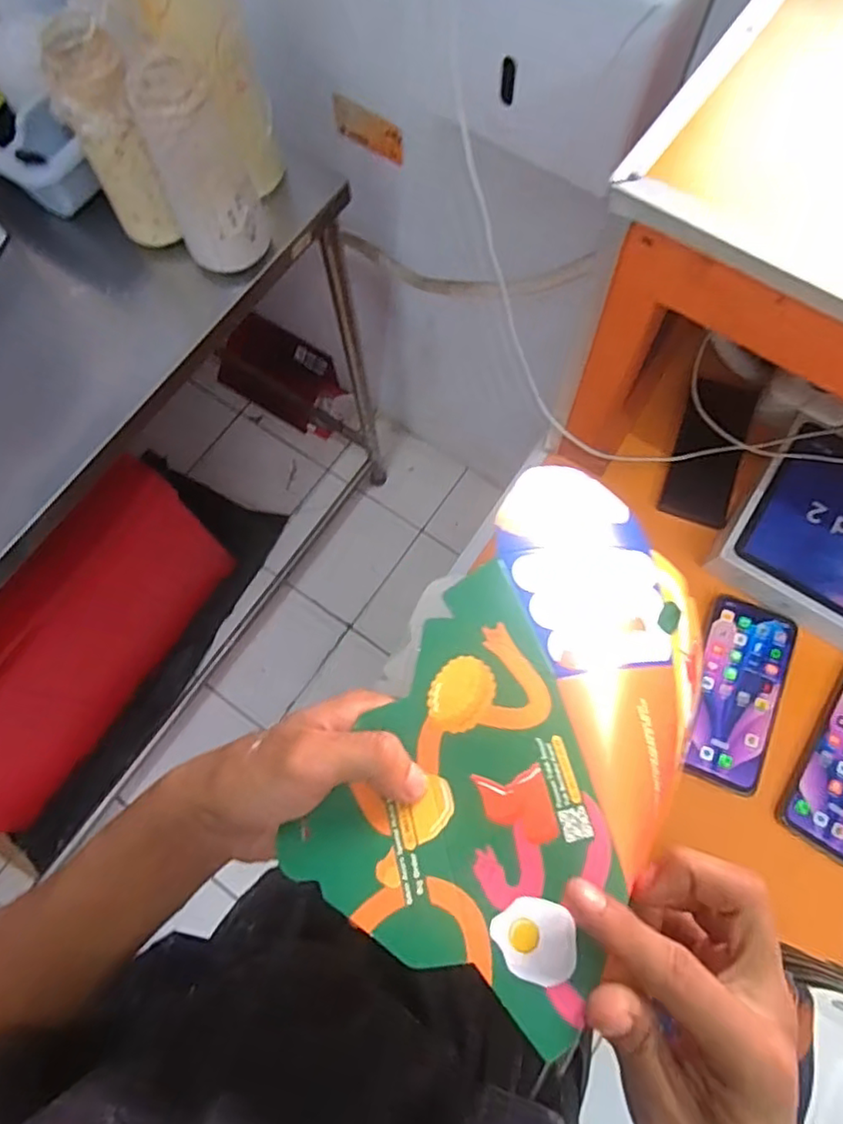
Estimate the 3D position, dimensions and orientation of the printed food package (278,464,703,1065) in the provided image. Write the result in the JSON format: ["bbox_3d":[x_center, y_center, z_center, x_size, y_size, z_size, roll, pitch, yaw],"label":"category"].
[{"bbox_3d":[0.056,0.063,0.277,0.133,0.030,0.230,36,58,6],"label":"printed food package"}]

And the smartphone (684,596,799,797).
[{"bbox_3d":[0.287,0.117,0.553,0.075,0.006,0.166,20,74,7],"label":"smartphone"}]

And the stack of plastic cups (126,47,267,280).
[{"bbox_3d":[-0.231,-0.412,0.638,0.095,0.193,0.092,-23,74,-6],"label":"stack of plastic cups"}]

